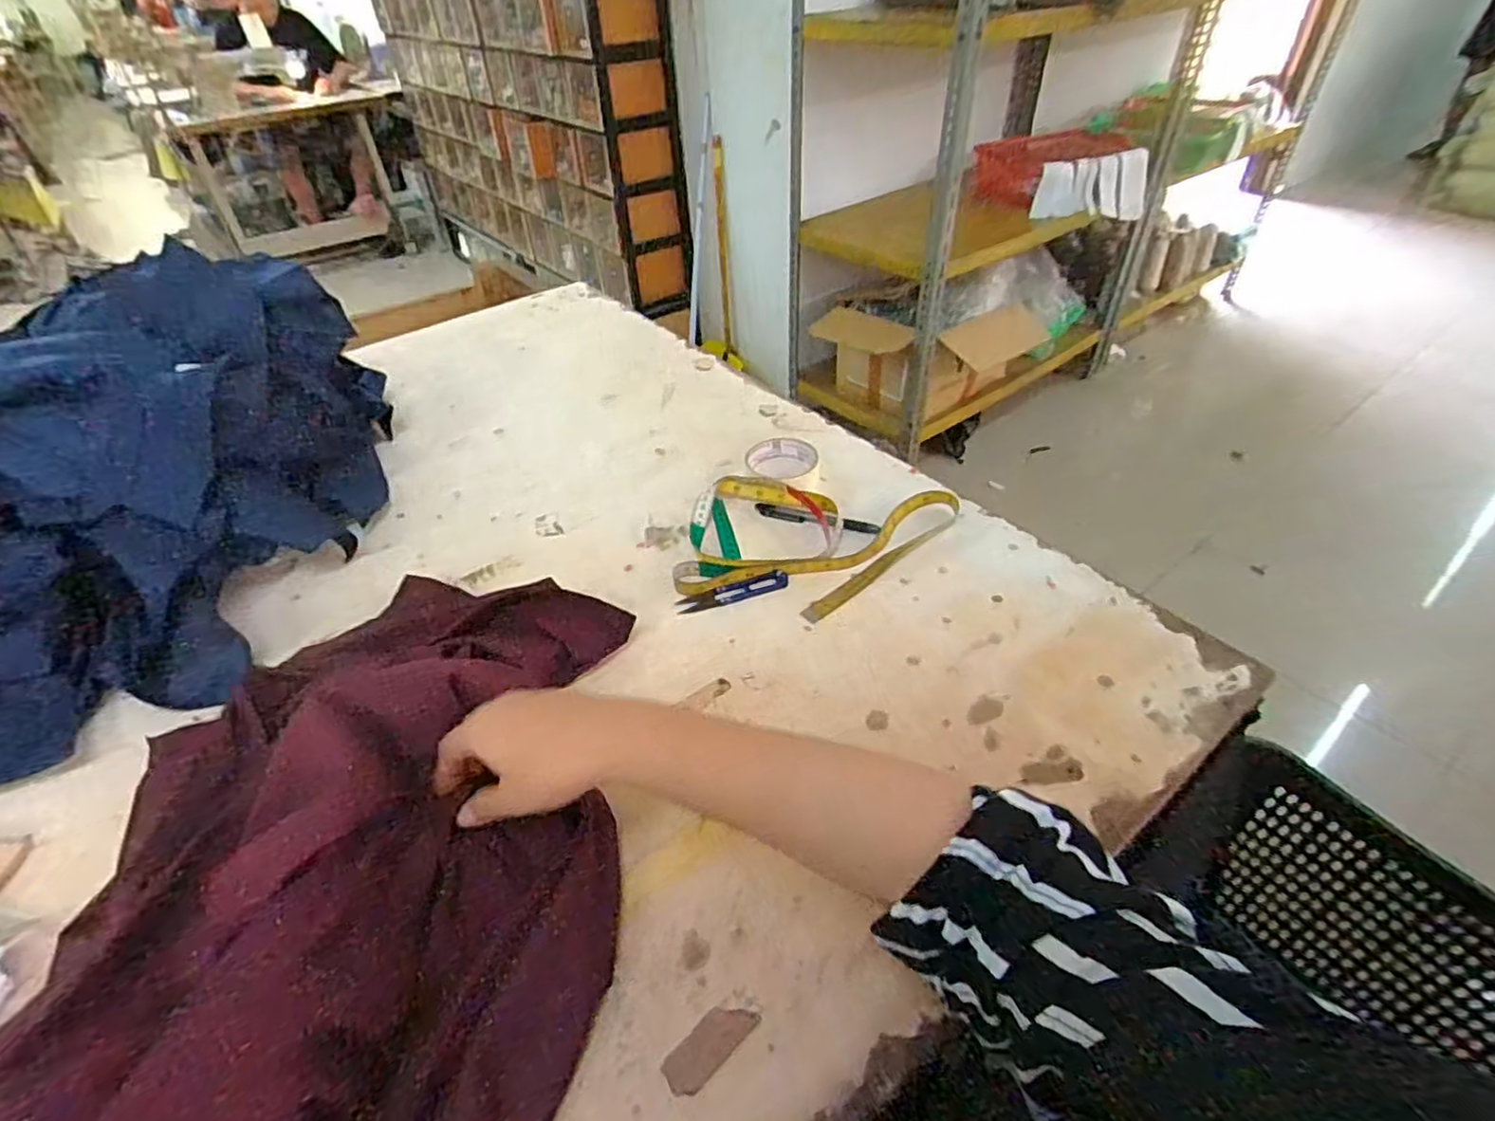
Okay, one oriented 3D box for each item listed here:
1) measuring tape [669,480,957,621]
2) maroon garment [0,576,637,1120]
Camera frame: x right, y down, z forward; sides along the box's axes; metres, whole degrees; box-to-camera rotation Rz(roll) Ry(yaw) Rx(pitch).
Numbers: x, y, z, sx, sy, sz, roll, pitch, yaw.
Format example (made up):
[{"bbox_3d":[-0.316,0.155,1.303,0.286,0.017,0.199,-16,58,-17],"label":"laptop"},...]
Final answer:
[{"bbox_3d":[0.065,-0.021,0.682,0.258,0.022,0.188,9,43,15],"label":"measuring tape"},{"bbox_3d":[-0.250,0.165,0.402,0.319,0.148,0.502,-9,41,-5],"label":"maroon garment"}]

